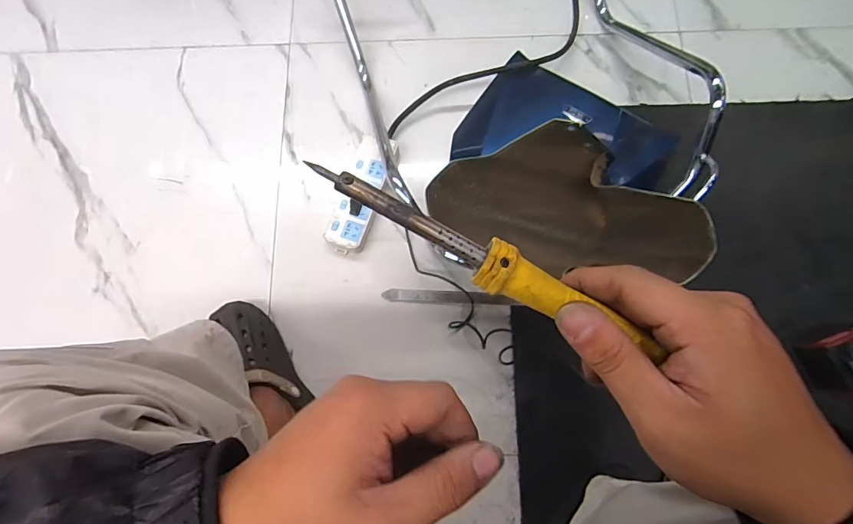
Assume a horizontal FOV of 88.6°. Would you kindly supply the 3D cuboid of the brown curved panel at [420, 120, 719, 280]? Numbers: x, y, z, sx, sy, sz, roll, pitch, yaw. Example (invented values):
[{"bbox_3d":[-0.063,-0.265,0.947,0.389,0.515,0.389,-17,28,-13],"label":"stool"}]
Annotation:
[{"bbox_3d":[0.210,-0.082,0.681,0.386,0.192,0.164,16,77,19],"label":"brown curved panel"}]

